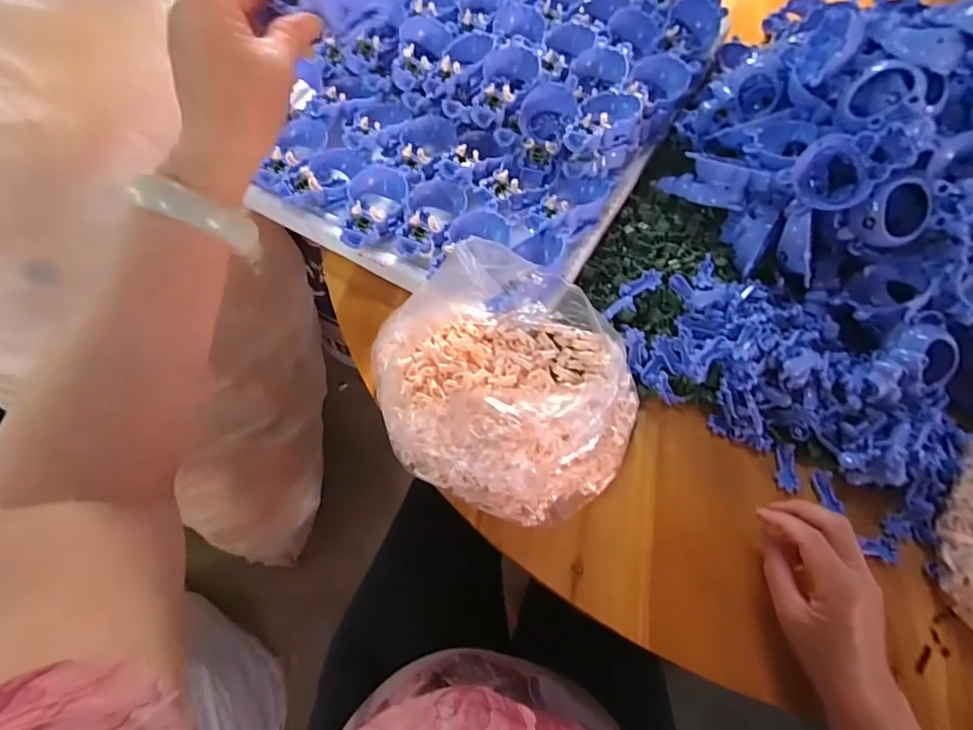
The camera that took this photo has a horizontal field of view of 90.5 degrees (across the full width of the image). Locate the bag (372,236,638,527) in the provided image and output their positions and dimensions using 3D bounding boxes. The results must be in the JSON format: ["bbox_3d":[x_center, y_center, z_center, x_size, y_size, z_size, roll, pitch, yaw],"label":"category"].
[{"bbox_3d":[0.016,0.012,0.420,0.228,0.068,0.205,24,68,11],"label":"bag"}]

